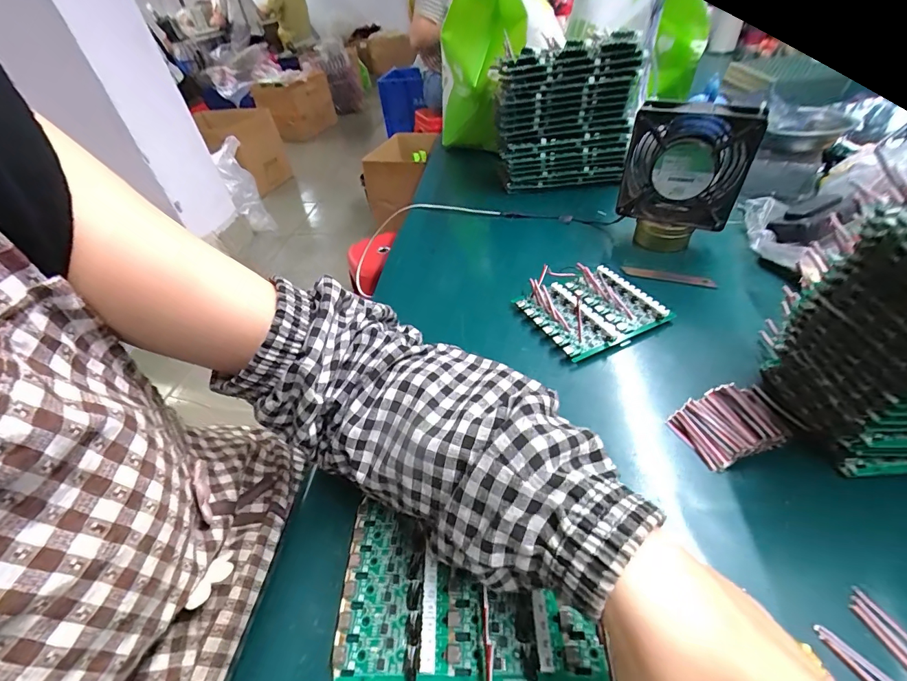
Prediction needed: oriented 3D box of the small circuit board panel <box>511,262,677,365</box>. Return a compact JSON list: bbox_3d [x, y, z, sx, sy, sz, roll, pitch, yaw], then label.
[{"bbox_3d":[0.137,-0.032,0.415,0.111,0.021,0.101,-22,45,-16],"label":"small circuit board panel"}]

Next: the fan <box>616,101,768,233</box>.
[{"bbox_3d":[0.249,-0.189,0.443,0.117,0.117,0.044,15,47,22],"label":"fan"}]

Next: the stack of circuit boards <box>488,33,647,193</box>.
[{"bbox_3d":[0.151,-0.304,0.567,0.178,0.176,0.075,3,45,11],"label":"stack of circuit boards"}]

